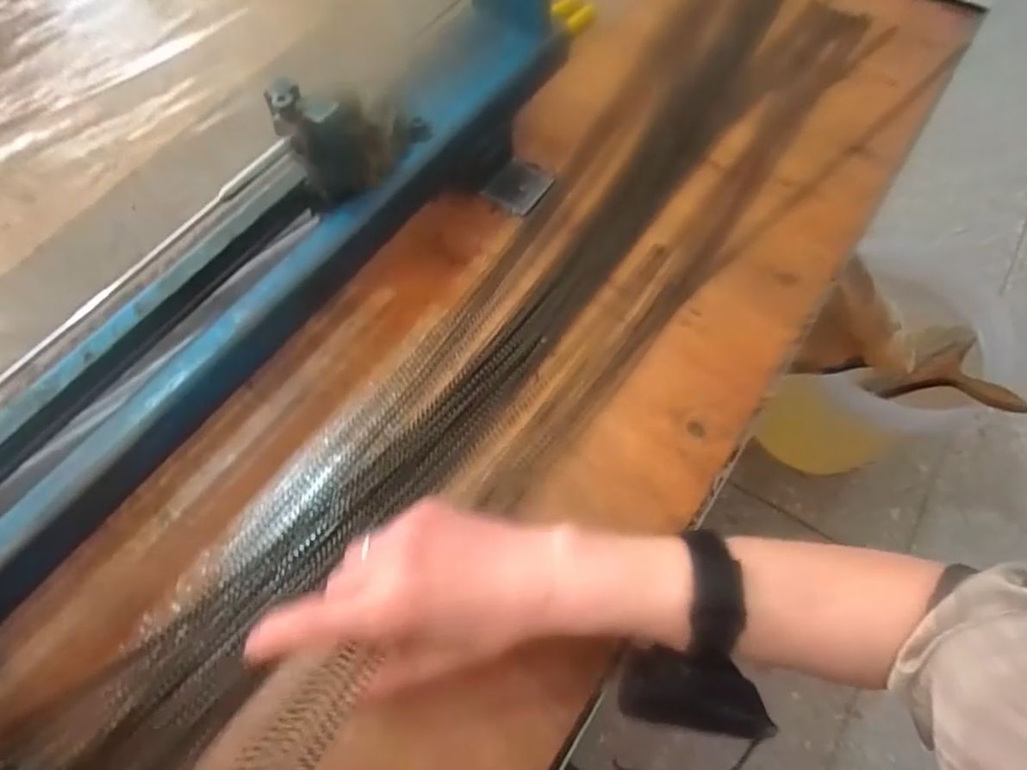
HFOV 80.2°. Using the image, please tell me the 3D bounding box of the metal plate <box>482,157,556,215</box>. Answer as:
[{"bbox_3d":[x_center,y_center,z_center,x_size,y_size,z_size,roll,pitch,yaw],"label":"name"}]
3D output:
[{"bbox_3d":[0.006,-0.177,0.539,0.046,0.004,0.053,35,70,15],"label":"metal plate"}]

